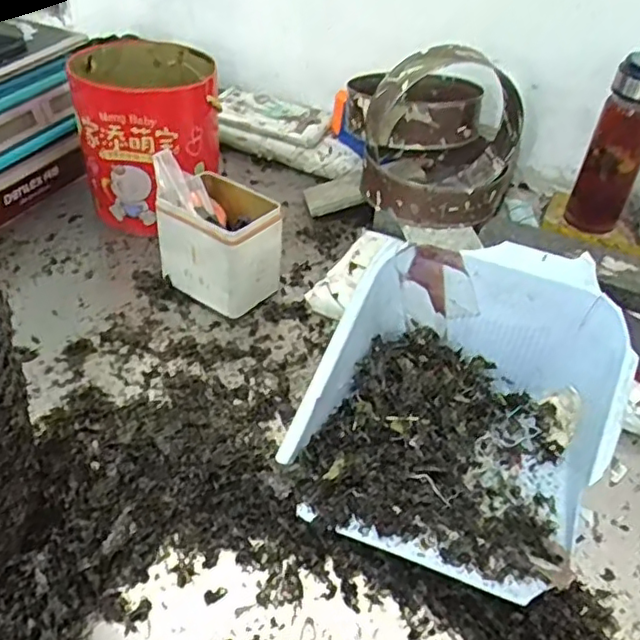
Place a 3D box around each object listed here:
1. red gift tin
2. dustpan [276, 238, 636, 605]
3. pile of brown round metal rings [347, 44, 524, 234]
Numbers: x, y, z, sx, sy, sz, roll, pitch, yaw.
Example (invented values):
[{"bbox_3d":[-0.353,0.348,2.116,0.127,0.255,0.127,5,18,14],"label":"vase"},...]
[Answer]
[{"bbox_3d":[-0.214,-0.225,0.788,0.156,0.183,0.165,-8,43,-17],"label":"red gift tin"},{"bbox_3d":[0.116,0.067,0.525,0.242,0.147,0.240,20,43,14],"label":"dustpan"},{"bbox_3d":[0.142,-0.254,0.781,0.200,0.181,0.253,9,41,2],"label":"pile of brown round metal rings"}]

